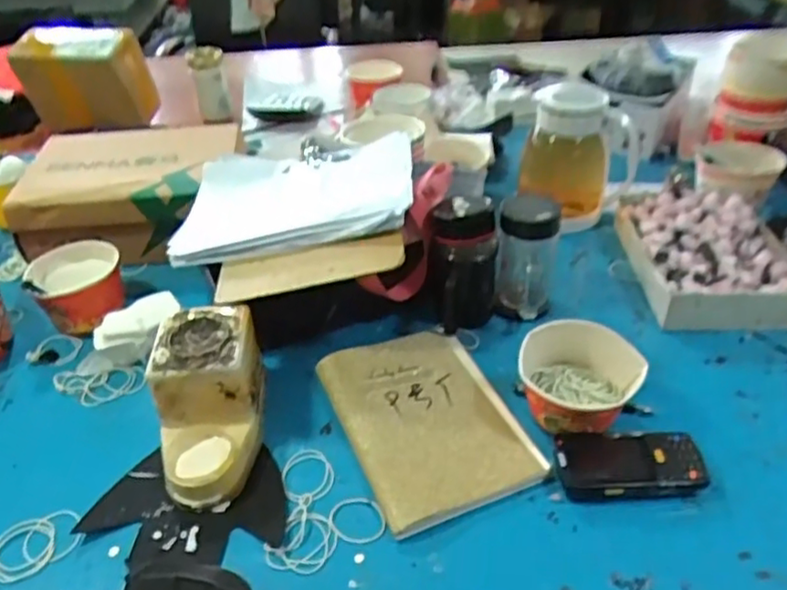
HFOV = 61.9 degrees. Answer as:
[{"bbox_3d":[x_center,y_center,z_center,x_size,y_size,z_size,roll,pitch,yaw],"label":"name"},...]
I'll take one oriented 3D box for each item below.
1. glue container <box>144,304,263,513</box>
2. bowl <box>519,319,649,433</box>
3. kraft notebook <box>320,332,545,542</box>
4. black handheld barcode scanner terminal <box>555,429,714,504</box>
[{"bbox_3d":[-0.196,0.115,0.697,0.101,0.110,0.185,-7,38,-3],"label":"glue container"},{"bbox_3d":[0.198,0.093,0.696,0.126,0.082,0.109,2,38,8],"label":"bowl"},{"bbox_3d":[0.036,0.130,0.726,0.176,0.028,0.239,-17,40,-16],"label":"kraft notebook"},{"bbox_3d":[0.236,0.169,0.658,0.147,0.033,0.070,-5,38,-1],"label":"black handheld barcode scanner terminal"}]

